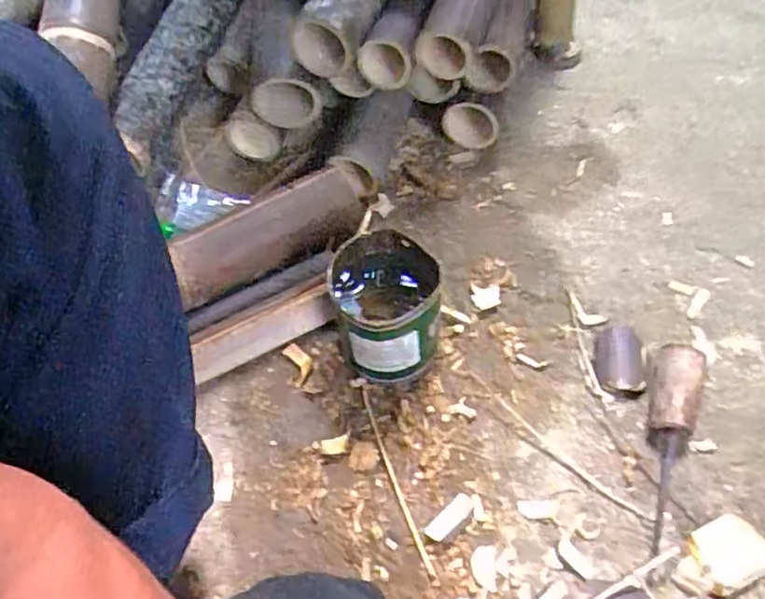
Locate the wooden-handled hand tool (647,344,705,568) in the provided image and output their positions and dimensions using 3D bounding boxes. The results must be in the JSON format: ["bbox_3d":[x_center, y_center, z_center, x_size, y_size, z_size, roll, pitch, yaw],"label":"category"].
[{"bbox_3d":[0.252,0.127,0.574,0.046,0.039,0.197,19,62,13],"label":"wooden-handled hand tool"}]

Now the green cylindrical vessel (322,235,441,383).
[{"bbox_3d":[0.002,0.011,0.626,0.093,0.109,0.111,-17,58,-8],"label":"green cylindrical vessel"}]

